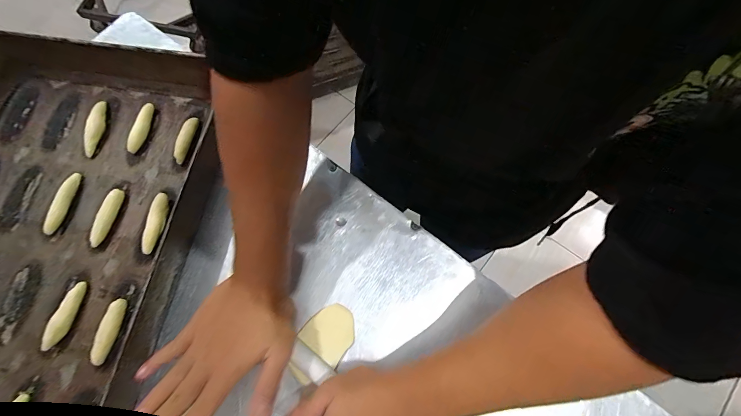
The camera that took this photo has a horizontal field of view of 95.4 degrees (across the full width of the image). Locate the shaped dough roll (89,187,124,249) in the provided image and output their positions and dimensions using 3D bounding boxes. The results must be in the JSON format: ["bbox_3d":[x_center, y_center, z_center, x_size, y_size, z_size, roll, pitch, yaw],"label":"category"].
[{"bbox_3d":[-0.311,0.011,0.398,0.015,0.011,0.069,10,72,6],"label":"shaped dough roll"}]

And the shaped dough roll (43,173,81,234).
[{"bbox_3d":[-0.373,-0.007,0.407,0.012,0.017,0.077,12,72,7],"label":"shaped dough roll"}]

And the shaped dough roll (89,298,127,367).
[{"bbox_3d":[-0.278,0.130,0.358,0.019,0.010,0.065,10,72,6],"label":"shaped dough roll"}]

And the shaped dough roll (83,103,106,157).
[{"bbox_3d":[-0.362,-0.104,0.442,0.019,0.012,0.075,-4,71,1],"label":"shaped dough roll"}]

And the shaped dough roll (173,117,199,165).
[{"bbox_3d":[-0.234,-0.086,0.426,0.017,0.012,0.063,11,72,6],"label":"shaped dough roll"}]

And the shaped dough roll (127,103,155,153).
[{"bbox_3d":[-0.296,-0.104,0.436,0.014,0.013,0.069,10,72,6],"label":"shaped dough roll"}]

